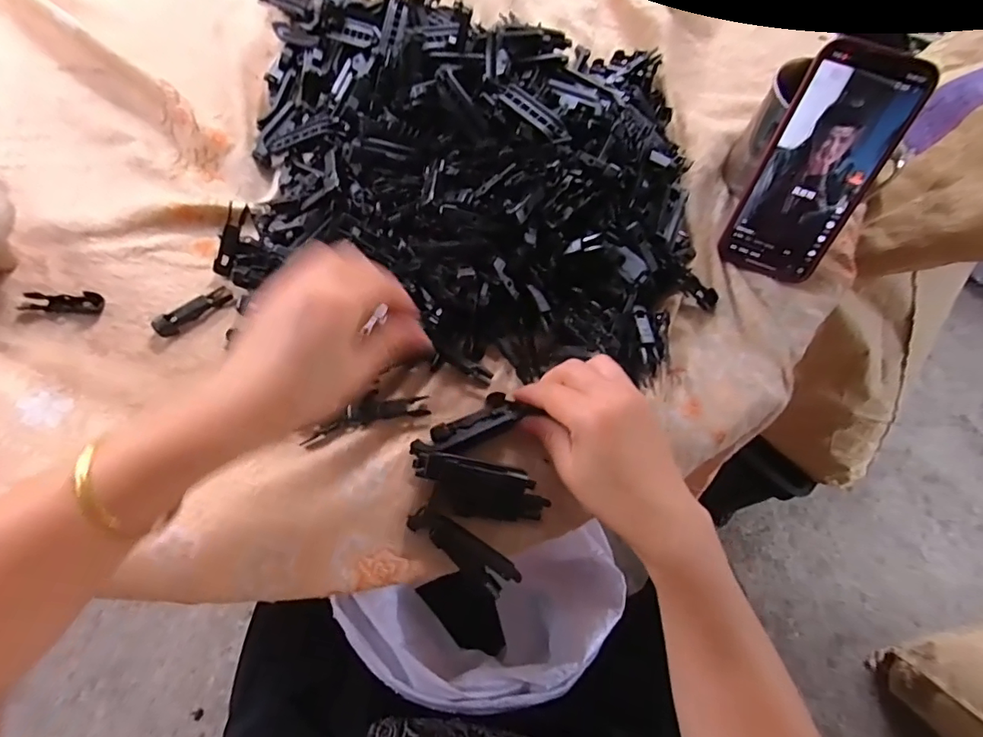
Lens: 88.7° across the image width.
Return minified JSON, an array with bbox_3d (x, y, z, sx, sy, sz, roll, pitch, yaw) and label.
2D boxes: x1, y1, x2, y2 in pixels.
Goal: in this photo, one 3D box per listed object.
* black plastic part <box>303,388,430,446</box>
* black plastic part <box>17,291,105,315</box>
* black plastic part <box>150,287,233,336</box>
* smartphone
[{"bbox_3d":[-0.087,0.031,0.345,0.085,0.012,0.021,-14,67,-8],"label":"black plastic part"},{"bbox_3d":[-0.315,-0.049,0.370,0.054,0.007,0.015,0,66,-2],"label":"black plastic part"},{"bbox_3d":[-0.221,-0.043,0.372,0.056,0.009,0.016,-38,72,-17],"label":"black plastic part"},{"bbox_3d":[0.238,-0.144,0.368,0.076,0.156,0.013,22,34,7],"label":"smartphone"}]

